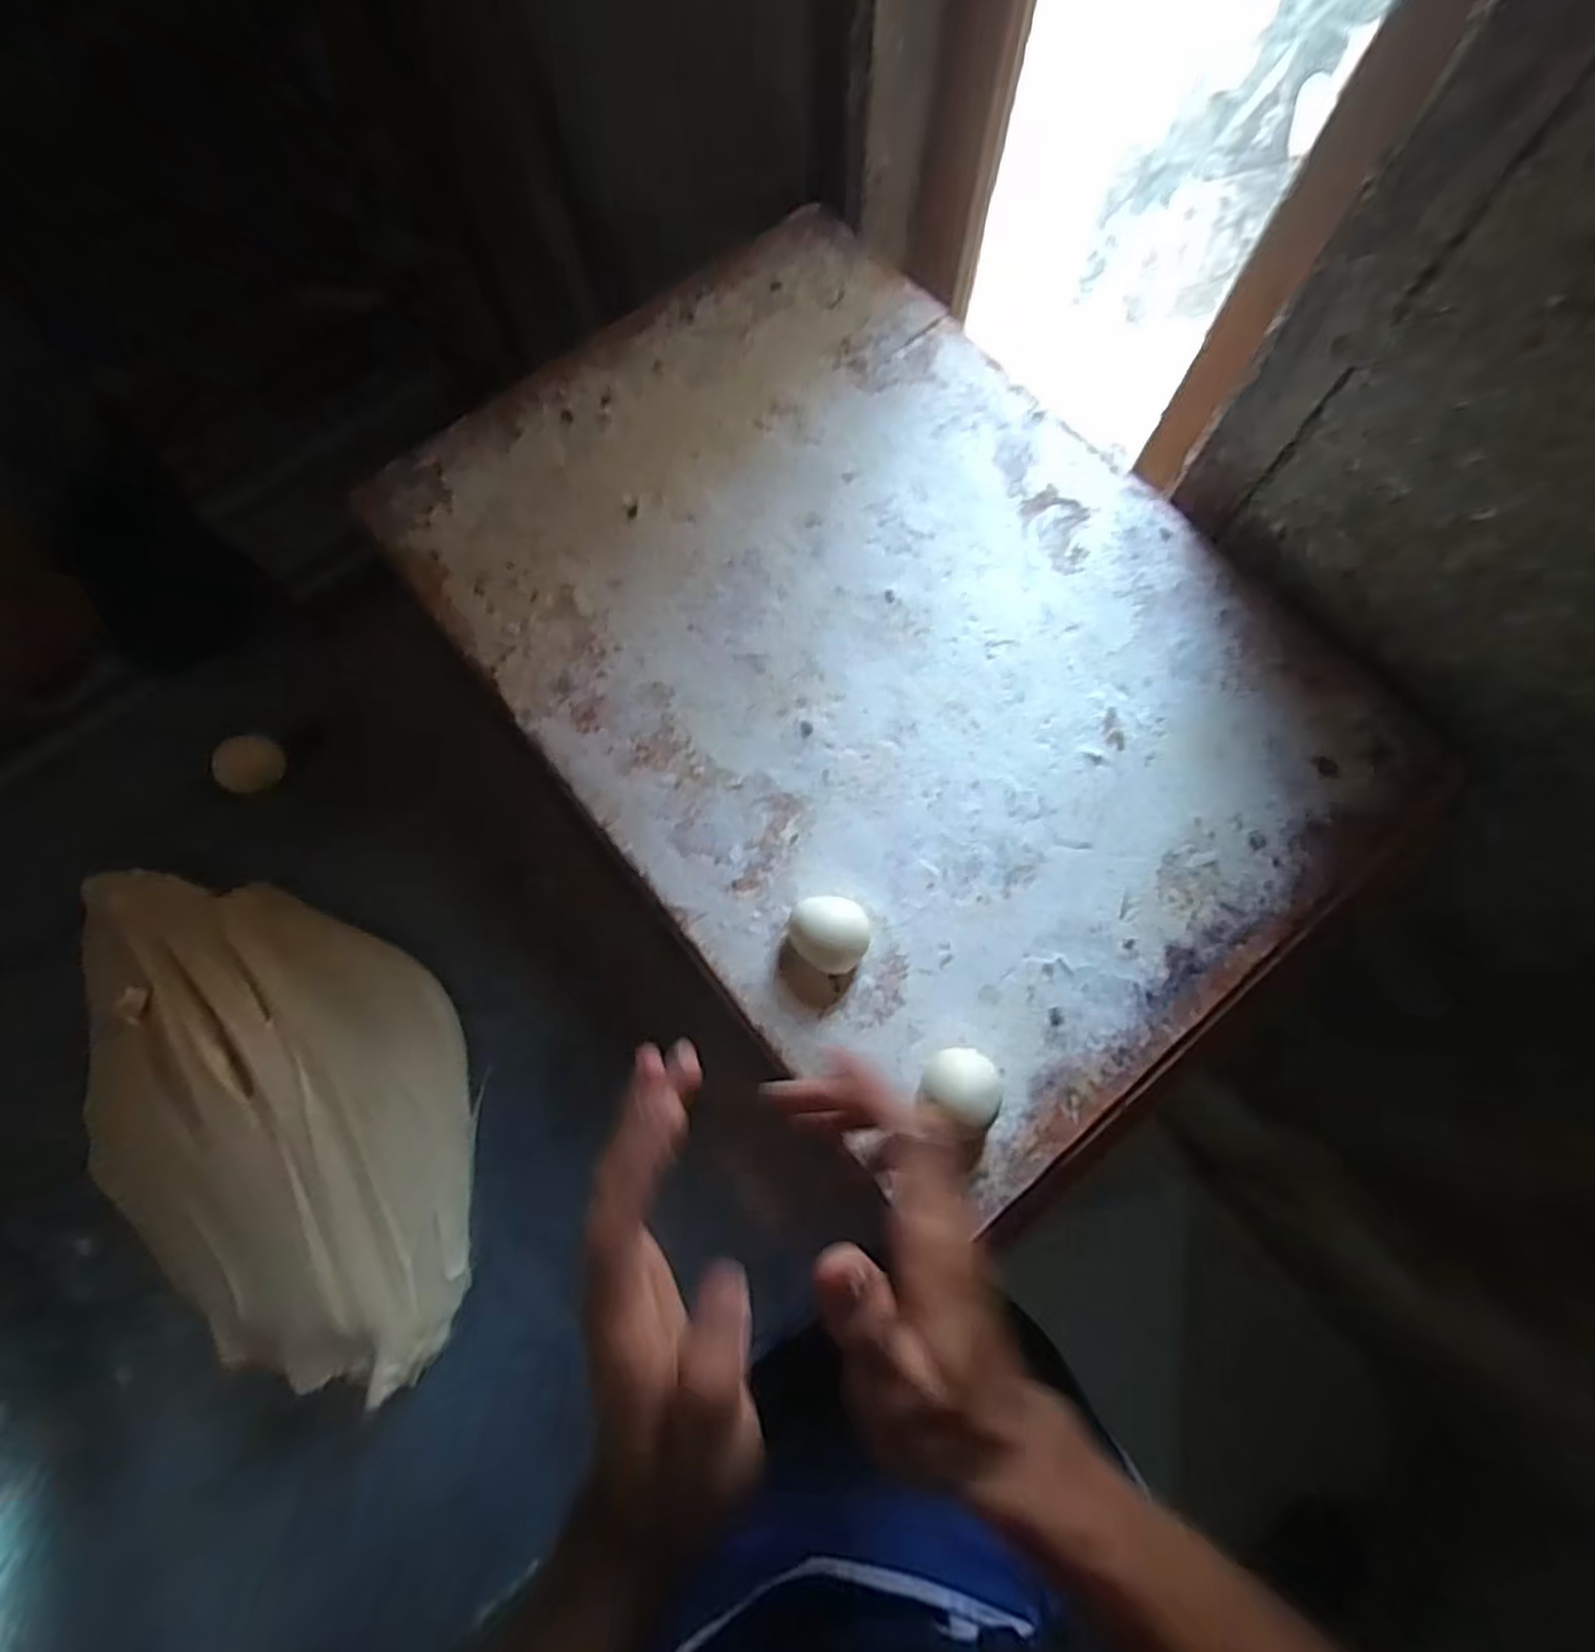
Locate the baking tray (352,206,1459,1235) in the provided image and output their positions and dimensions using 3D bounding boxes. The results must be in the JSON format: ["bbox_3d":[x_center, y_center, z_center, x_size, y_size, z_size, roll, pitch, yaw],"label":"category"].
[{"bbox_3d":[0.052,-0.136,0.485,0.421,0.012,0.606,-38,76,-11],"label":"baking tray"}]

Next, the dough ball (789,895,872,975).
[{"bbox_3d":[0.018,0.058,0.406,0.039,0.029,0.041,0,72,1],"label":"dough ball"}]

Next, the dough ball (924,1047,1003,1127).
[{"bbox_3d":[0.085,0.130,0.382,0.038,0.030,0.034,29,75,10],"label":"dough ball"}]

